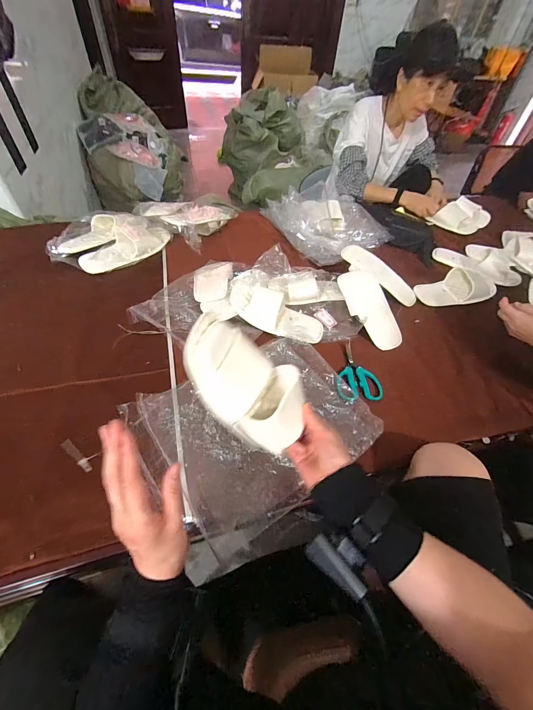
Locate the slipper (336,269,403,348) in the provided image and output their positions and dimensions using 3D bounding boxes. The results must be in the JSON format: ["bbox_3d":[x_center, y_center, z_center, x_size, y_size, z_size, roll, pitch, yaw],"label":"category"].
[{"bbox_3d":[0.267,-0.120,0.752,0.111,0.048,0.225,-25,81,-24],"label":"slipper"}]

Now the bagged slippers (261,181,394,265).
[{"bbox_3d":[0.208,-0.459,1.025,0.333,0.087,0.429,-14,54,-15],"label":"bagged slippers"}]

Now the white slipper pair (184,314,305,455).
[{"bbox_3d":[-0.023,0.036,0.388,0.072,0.203,0.096,-18,38,35],"label":"white slipper pair"}]

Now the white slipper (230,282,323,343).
[{"bbox_3d":[0.023,-0.101,0.712,0.245,0.049,0.100,26,50,-4],"label":"white slipper"}]

